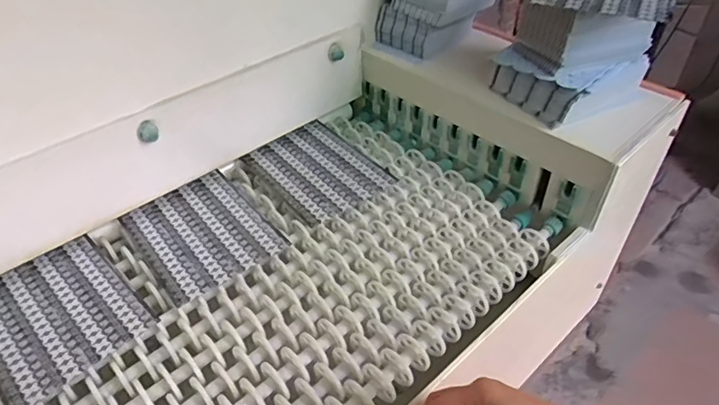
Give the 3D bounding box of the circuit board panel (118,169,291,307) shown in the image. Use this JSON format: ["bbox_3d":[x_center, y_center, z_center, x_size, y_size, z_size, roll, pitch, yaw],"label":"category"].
[{"bbox_3d":[-0.191,0.032,0.615,0.142,0.007,0.177,-30,49,-28],"label":"circuit board panel"}]

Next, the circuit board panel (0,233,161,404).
[{"bbox_3d":[-0.318,0.111,0.529,0.180,0.009,0.142,32,51,31],"label":"circuit board panel"}]

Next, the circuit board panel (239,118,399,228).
[{"bbox_3d":[-0.060,-0.050,0.709,0.144,0.010,0.189,-29,49,-28],"label":"circuit board panel"}]

